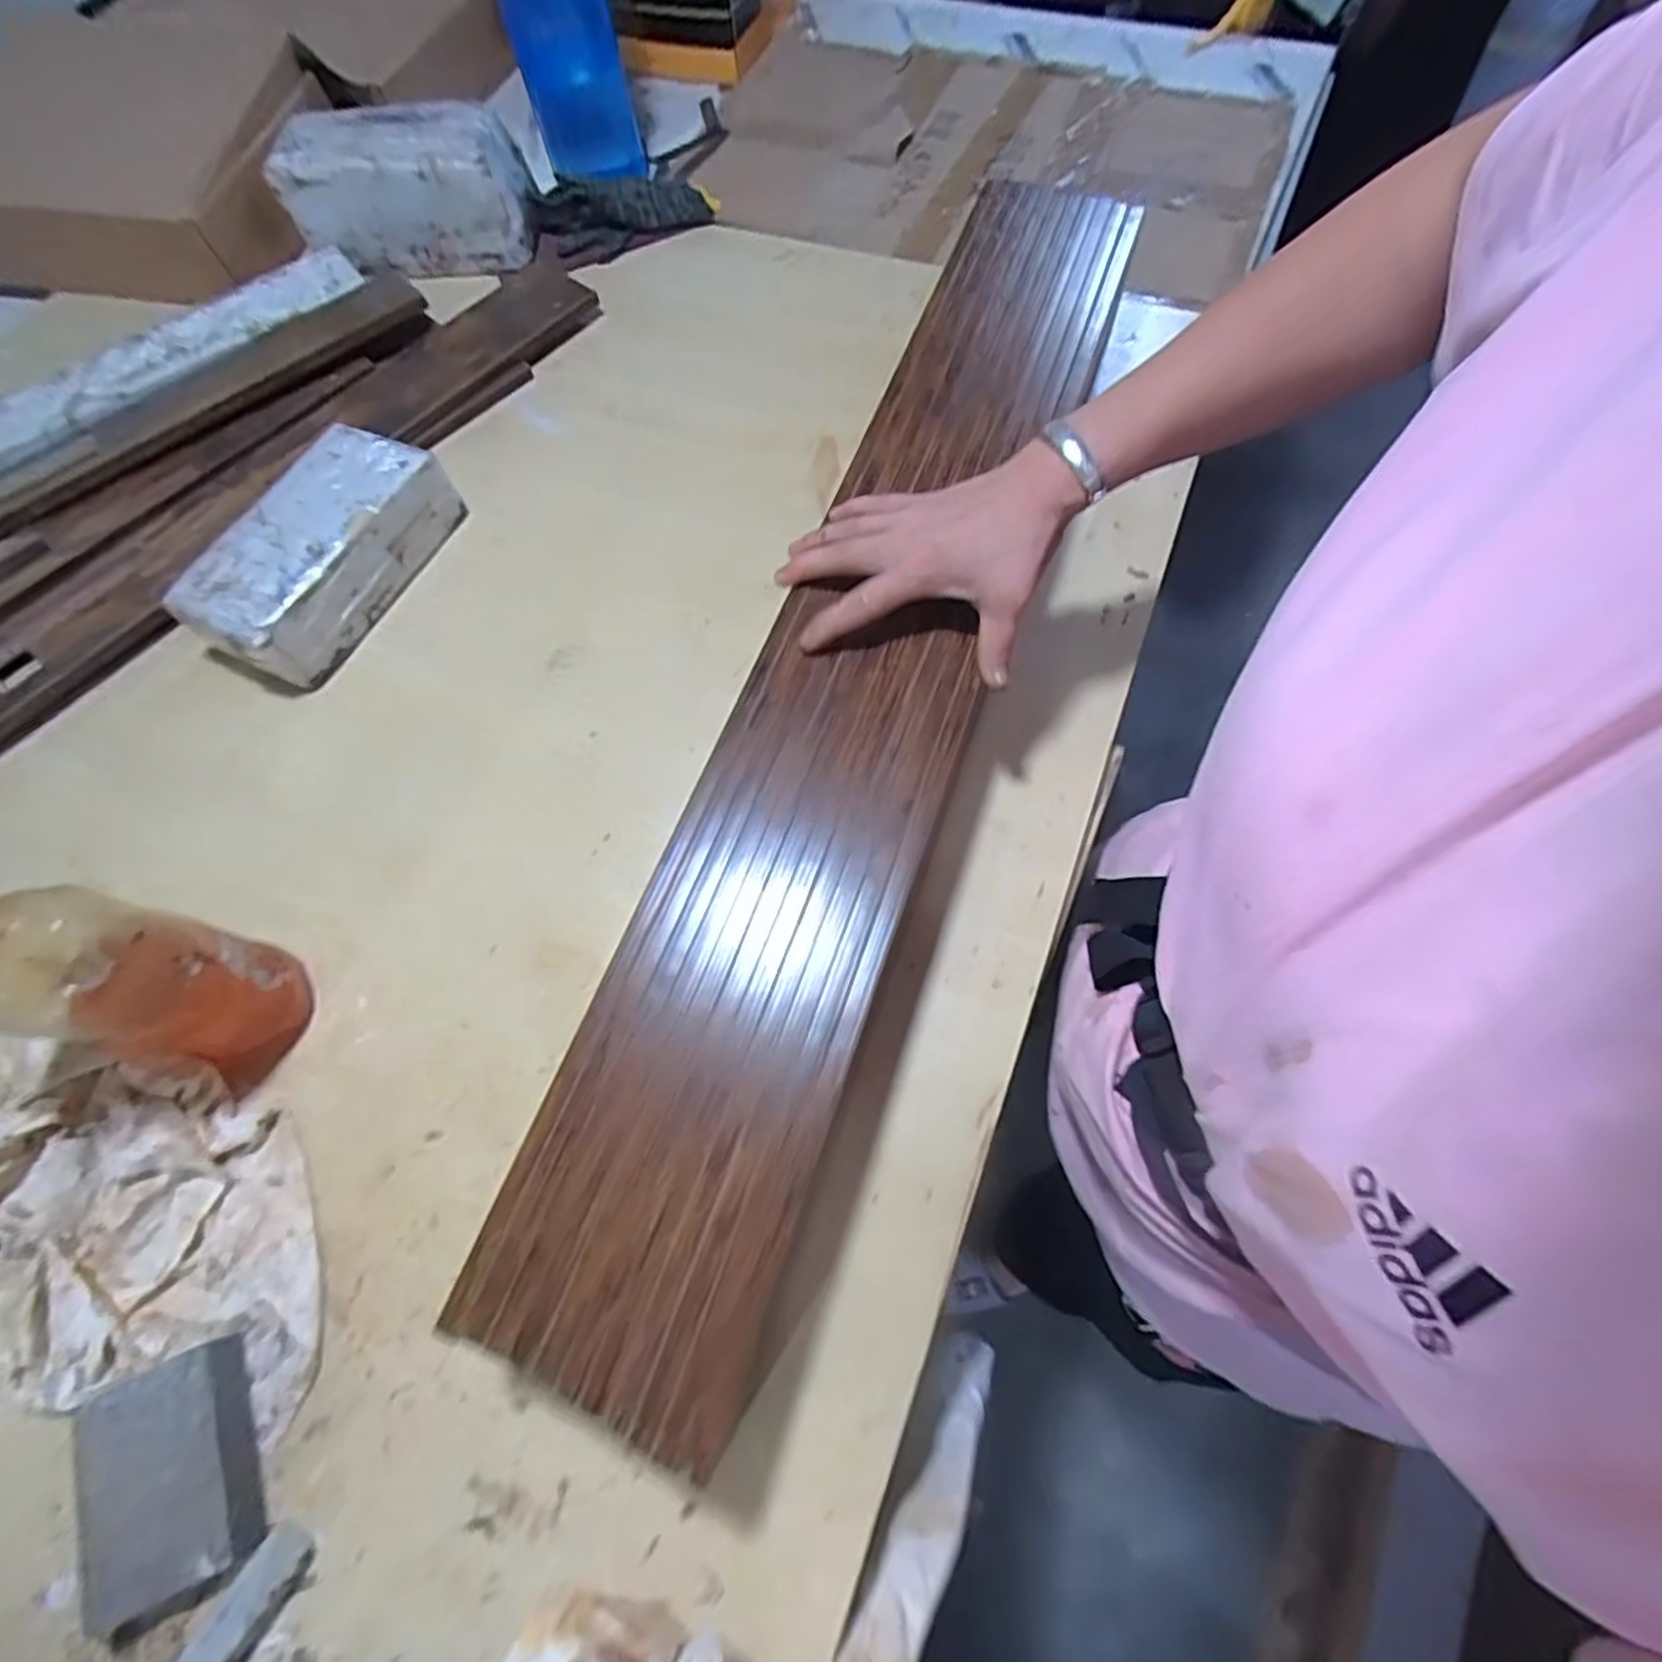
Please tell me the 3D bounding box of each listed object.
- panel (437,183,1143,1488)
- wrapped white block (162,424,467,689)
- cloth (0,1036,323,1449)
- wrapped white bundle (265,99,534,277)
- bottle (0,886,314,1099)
[{"bbox_3d":[0.034,-0.138,0.467,0.135,0.018,0.863,18,69,7],"label":"panel"},{"bbox_3d":[-0.397,-0.219,0.588,0.103,0.066,0.208,22,70,13],"label":"wrapped white block"},{"bbox_3d":[-0.394,0.206,0.398,0.246,0.058,0.180,4,66,1],"label":"cloth"},{"bbox_3d":[-0.415,-0.635,0.735,0.212,0.097,0.133,11,68,8],"label":"wrapped white bundle"},{"bbox_3d":[-0.361,0.077,0.380,0.069,0.203,0.079,17,69,10],"label":"bottle"}]

